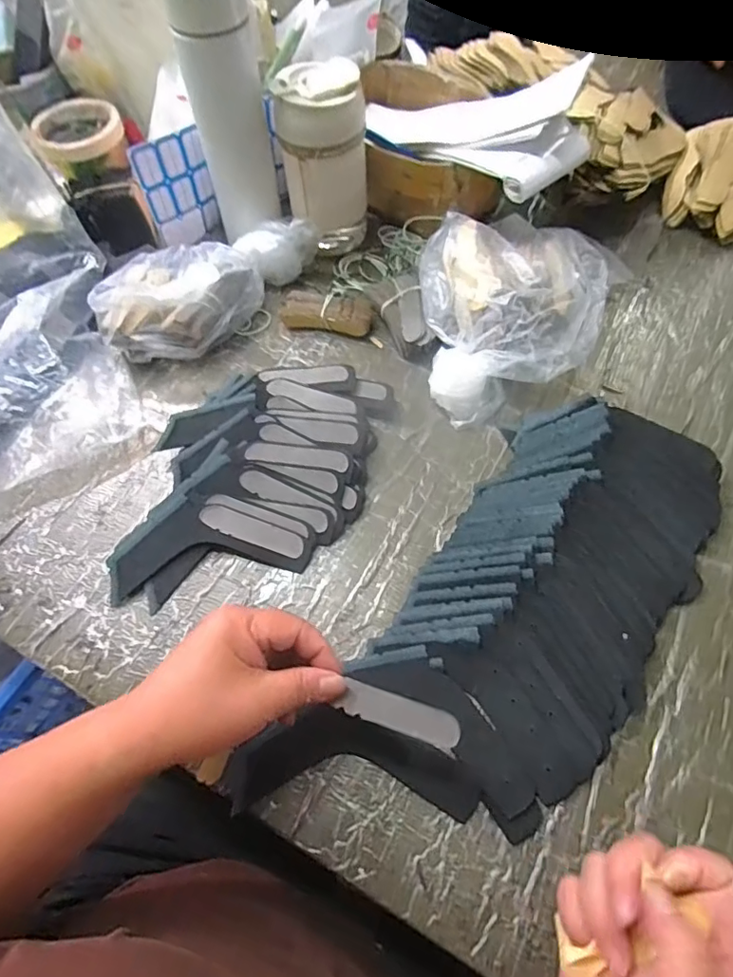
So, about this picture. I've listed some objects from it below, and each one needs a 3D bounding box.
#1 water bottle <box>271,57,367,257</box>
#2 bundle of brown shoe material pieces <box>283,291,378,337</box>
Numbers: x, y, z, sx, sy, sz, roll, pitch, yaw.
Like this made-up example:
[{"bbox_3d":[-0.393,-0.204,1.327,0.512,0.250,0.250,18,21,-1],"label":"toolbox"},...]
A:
[{"bbox_3d":[-0.039,-0.313,0.528,0.080,0.153,0.070,-2,62,2],"label":"water bottle"},{"bbox_3d":[-0.038,-0.176,0.533,0.092,0.021,0.038,10,63,8],"label":"bundle of brown shoe material pieces"}]

